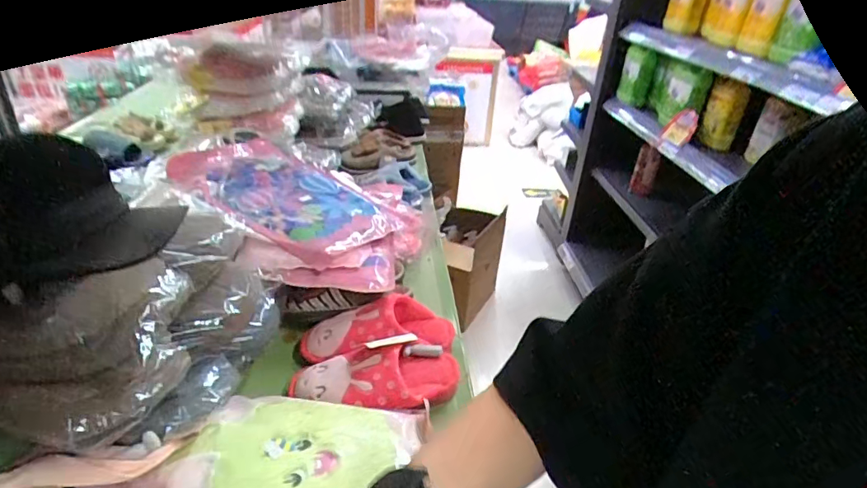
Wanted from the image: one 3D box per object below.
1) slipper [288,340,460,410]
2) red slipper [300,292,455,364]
[{"bbox_3d":[-0.068,0.163,0.599,0.207,0.052,0.091,-3,31,-12],"label":"slipper"},{"bbox_3d":[-0.076,0.116,0.665,0.204,0.057,0.105,-6,31,-16],"label":"red slipper"}]

